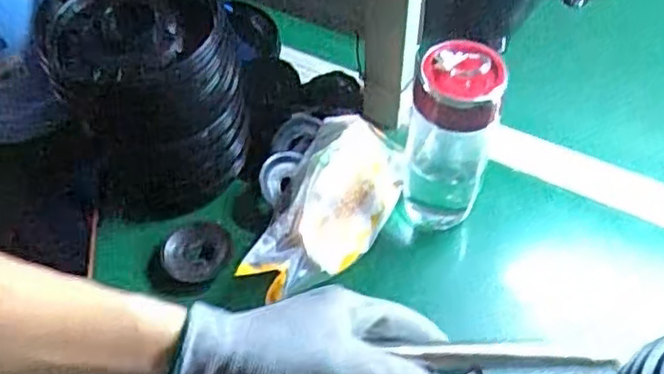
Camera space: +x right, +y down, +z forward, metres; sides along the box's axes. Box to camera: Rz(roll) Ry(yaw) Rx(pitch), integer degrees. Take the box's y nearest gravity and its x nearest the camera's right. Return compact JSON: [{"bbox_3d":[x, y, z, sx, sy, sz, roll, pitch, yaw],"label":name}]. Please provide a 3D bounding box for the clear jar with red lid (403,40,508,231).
[{"bbox_3d":[0.098,-0.039,0.587,0.069,0.174,0.057,13,53,10],"label":"clear jar with red lid"}]

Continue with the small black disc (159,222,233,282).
[{"bbox_3d":[-0.119,0.057,0.609,0.052,0.056,0.007,25,10,-16],"label":"small black disc"}]

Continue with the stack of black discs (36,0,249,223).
[{"bbox_3d":[-0.161,-0.080,0.615,0.144,0.173,0.143,-23,56,-16],"label":"stack of black discs"}]

